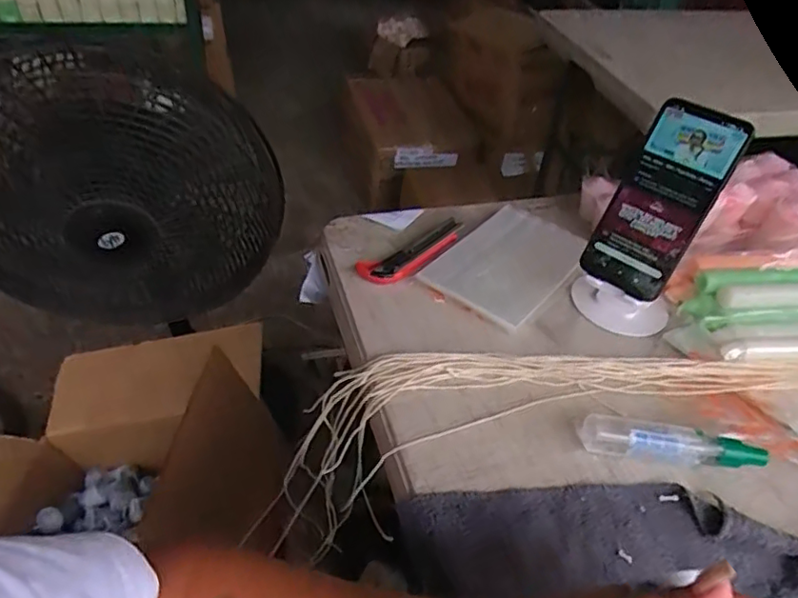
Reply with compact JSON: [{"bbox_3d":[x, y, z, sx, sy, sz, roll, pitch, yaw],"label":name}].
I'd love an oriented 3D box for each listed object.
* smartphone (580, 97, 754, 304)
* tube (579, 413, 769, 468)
[{"bbox_3d":[0.224,-0.084,0.497,0.072,0.163,0.006,34,20,25],"label":"smartphone"},{"bbox_3d":[0.210,0.110,0.440,0.134,0.026,0.030,8,40,3],"label":"tube"}]

